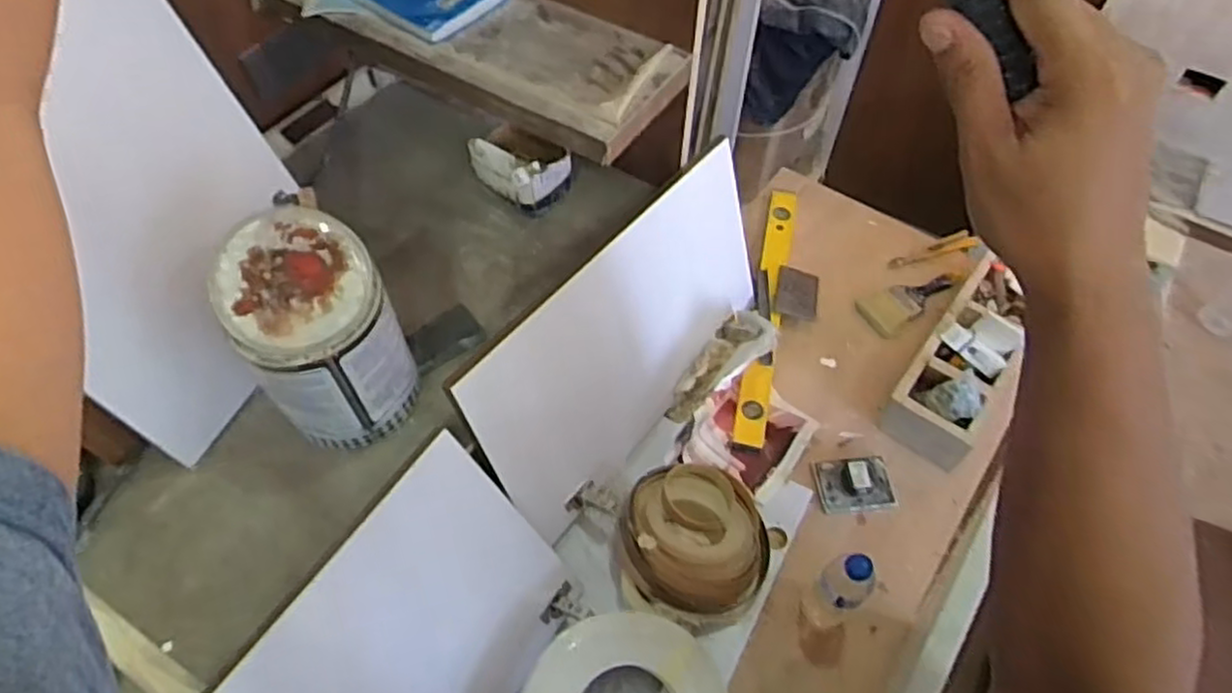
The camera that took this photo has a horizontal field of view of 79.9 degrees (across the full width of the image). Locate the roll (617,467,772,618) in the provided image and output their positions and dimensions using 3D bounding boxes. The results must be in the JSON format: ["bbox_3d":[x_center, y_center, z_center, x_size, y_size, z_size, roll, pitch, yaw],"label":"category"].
[{"bbox_3d":[0.116,0.269,1.049,0.212,0.107,0.203,0,56,0],"label":"roll"}]

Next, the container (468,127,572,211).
[{"bbox_3d":[-0.147,-0.278,1.115,0.134,0.085,0.112,38,64,22],"label":"container"}]

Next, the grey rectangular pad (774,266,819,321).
[{"bbox_3d":[0.335,-0.102,1.355,0.077,0.021,0.113,11,57,7],"label":"grey rectangular pad"}]

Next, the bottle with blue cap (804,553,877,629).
[{"bbox_3d":[0.296,0.331,0.984,0.057,0.197,0.057,0,56,0],"label":"bottle with blue cap"}]

